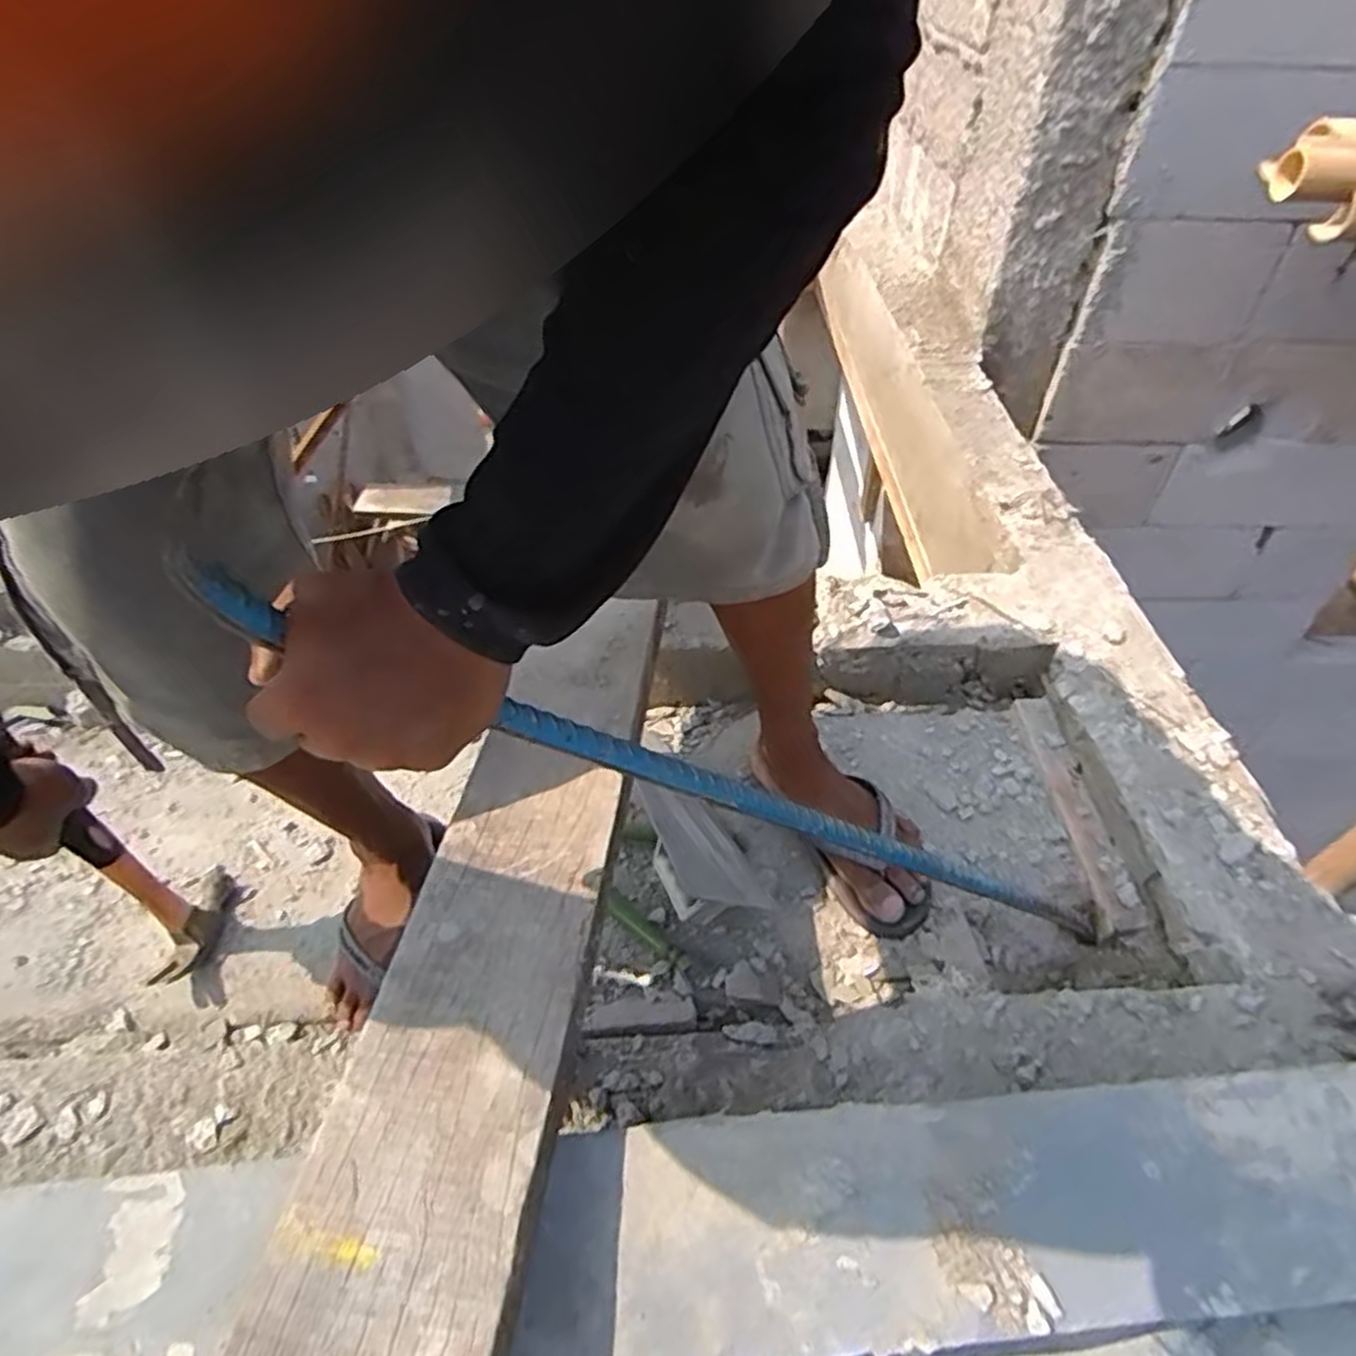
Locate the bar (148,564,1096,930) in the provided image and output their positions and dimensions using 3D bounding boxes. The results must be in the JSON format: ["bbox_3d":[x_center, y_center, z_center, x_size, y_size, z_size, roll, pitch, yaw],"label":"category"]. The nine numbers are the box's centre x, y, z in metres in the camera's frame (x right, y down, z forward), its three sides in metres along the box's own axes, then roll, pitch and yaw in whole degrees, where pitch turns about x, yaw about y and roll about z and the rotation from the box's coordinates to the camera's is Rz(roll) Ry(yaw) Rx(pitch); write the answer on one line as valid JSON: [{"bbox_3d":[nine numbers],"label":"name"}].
[{"bbox_3d":[0.085,0.095,0.529,0.758,0.023,0.016,25,35,-33],"label":"bar"}]

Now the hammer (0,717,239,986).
[{"bbox_3d":[-0.469,0.139,0.650,0.028,0.317,0.113,-1,44,6],"label":"hammer"}]

